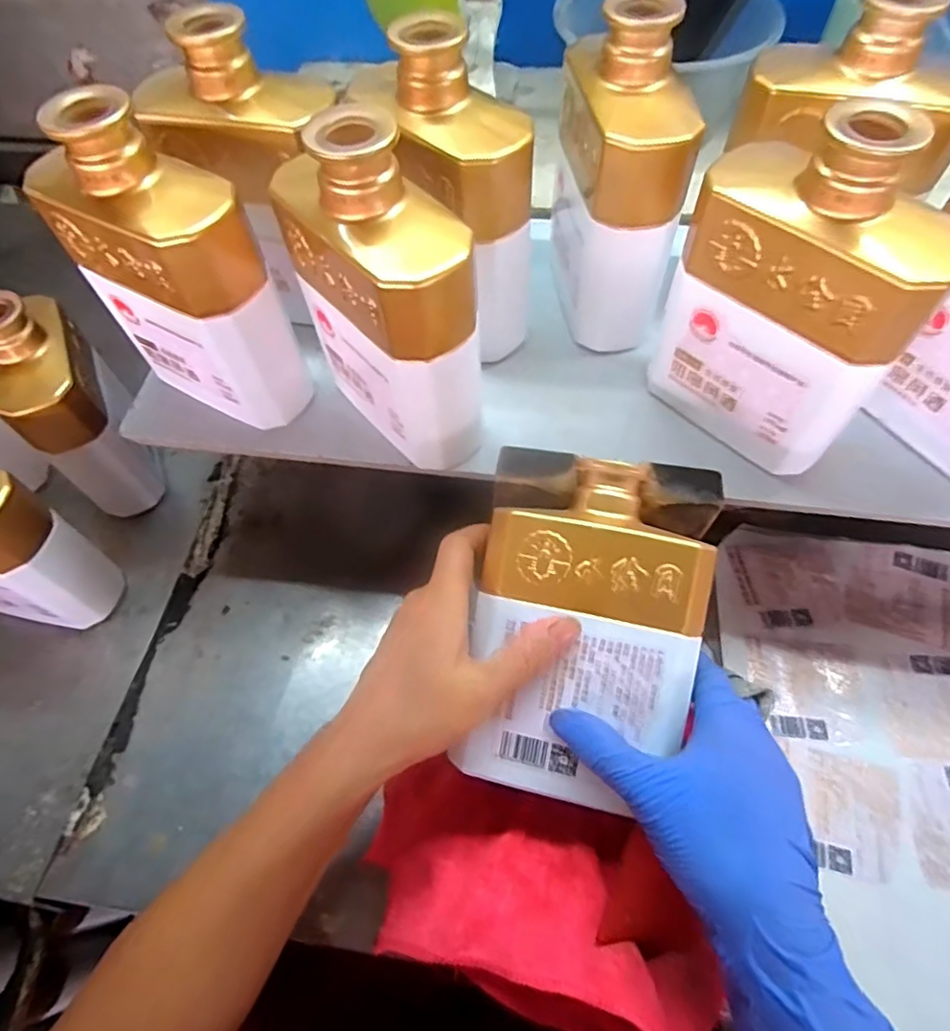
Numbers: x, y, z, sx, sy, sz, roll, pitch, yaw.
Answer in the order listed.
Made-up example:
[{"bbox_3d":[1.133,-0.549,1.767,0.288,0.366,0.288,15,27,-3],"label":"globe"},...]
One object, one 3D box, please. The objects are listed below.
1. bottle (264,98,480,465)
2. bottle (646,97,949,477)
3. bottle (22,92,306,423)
[{"bbox_3d":[-0.043,-0.102,0.296,0.104,0.159,0.056,41,71,19],"label":"bottle"},{"bbox_3d":[0.153,-0.102,0.288,0.051,0.155,0.114,-39,69,-17],"label":"bottle"},{"bbox_3d":[-0.157,-0.125,0.312,0.101,0.154,0.055,25,67,13],"label":"bottle"}]

